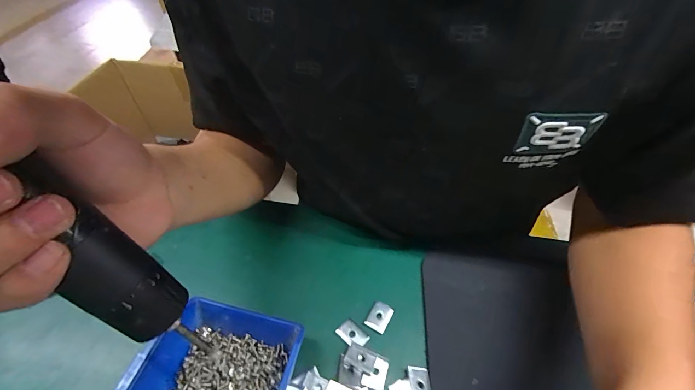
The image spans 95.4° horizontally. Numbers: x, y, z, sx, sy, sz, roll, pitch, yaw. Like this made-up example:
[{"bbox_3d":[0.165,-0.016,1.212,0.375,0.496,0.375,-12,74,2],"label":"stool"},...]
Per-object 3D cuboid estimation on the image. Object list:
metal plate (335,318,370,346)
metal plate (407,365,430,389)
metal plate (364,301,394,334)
[{"bbox_3d":[0.005,0.135,0.305,0.028,0.005,0.019,35,57,24],"label":"metal plate"},{"bbox_3d":[0.064,0.168,0.279,0.017,0.004,0.029,4,47,-4],"label":"metal plate"},{"bbox_3d":[0.032,0.122,0.317,0.021,0.004,0.028,26,54,18],"label":"metal plate"}]

